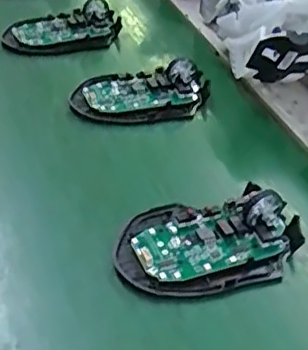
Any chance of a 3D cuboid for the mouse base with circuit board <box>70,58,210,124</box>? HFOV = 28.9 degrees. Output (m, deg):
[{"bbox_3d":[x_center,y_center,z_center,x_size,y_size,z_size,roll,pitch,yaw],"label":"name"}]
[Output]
[{"bbox_3d":[-0.009,-0.066,0.476,0.107,0.030,0.056,-2,35,-7],"label":"mouse base with circuit board"}]

